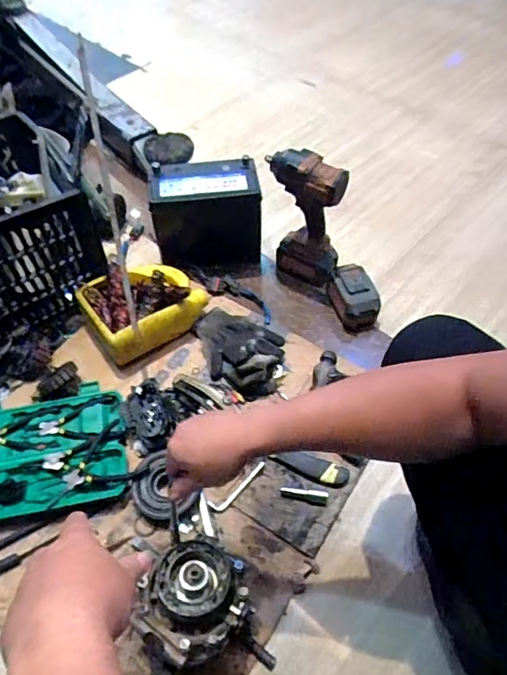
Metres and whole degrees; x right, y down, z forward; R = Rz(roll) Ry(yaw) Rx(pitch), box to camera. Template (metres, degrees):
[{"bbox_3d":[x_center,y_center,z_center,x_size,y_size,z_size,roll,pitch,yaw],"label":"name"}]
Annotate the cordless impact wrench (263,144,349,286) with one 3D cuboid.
[{"bbox_3d":[0.113,-0.248,1.021,0.145,0.267,0.069,21,57,14],"label":"cordless impact wrench"}]

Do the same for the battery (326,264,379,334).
[{"bbox_3d":[0.216,-0.084,1.049,0.085,0.083,0.134,-22,57,-15],"label":"battery"}]

